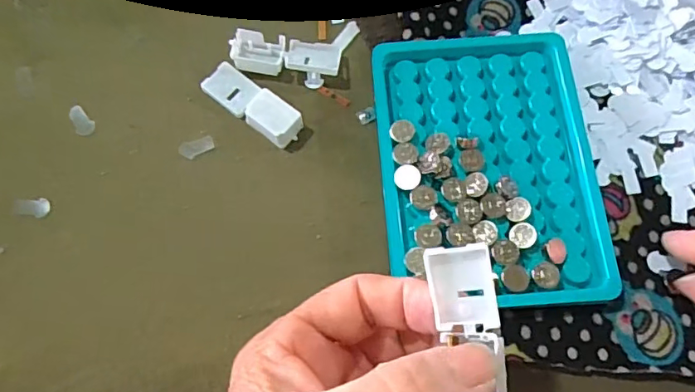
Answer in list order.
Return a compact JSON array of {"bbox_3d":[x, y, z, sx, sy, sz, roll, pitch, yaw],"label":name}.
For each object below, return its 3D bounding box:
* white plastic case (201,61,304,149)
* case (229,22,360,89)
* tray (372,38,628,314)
[{"bbox_3d":[-0.048,-0.046,0.263,0.056,0.013,0.020,38,74,11],"label":"white plastic case"},{"bbox_3d":[-0.025,-0.073,0.272,0.066,0.013,0.032,-11,71,-5],"label":"case"},{"bbox_3d":[0.064,-0.015,0.246,0.096,0.018,0.131,-3,71,-2],"label":"tray"}]

